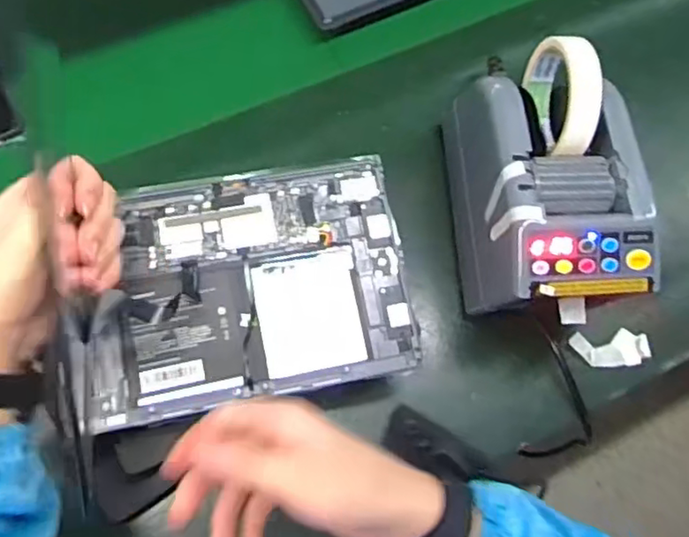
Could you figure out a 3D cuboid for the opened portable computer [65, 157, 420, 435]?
[{"bbox_3d":[-0.074,0.012,0.467,0.241,0.031,0.166,-11,71,-7],"label":"opened portable computer"}]

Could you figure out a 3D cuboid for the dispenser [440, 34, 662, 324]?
[{"bbox_3d":[0.158,-0.063,0.498,0.120,0.150,0.209,-4,70,-4],"label":"dispenser"}]

